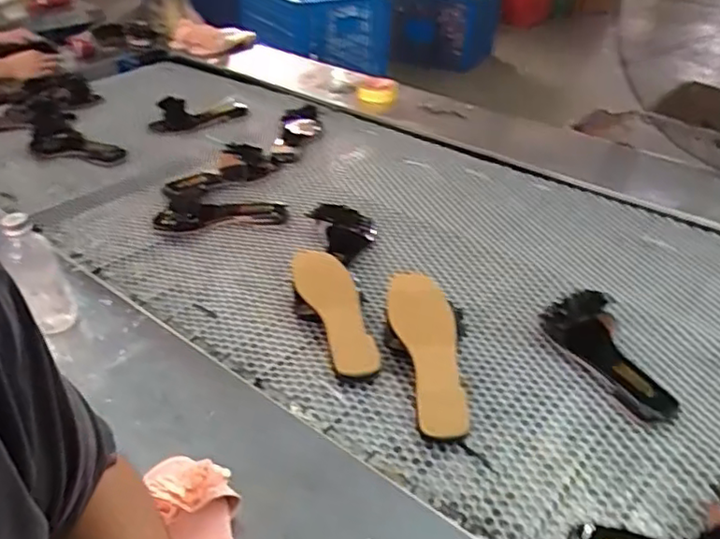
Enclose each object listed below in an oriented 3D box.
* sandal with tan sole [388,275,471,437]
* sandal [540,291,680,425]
[{"bbox_3d":[0.090,0.115,0.820,0.079,0.093,0.220,-8,63,-8],"label":"sandal with tan sole"},{"bbox_3d":[0.328,0.111,0.831,0.080,0.067,0.213,-13,37,-15],"label":"sandal"}]

